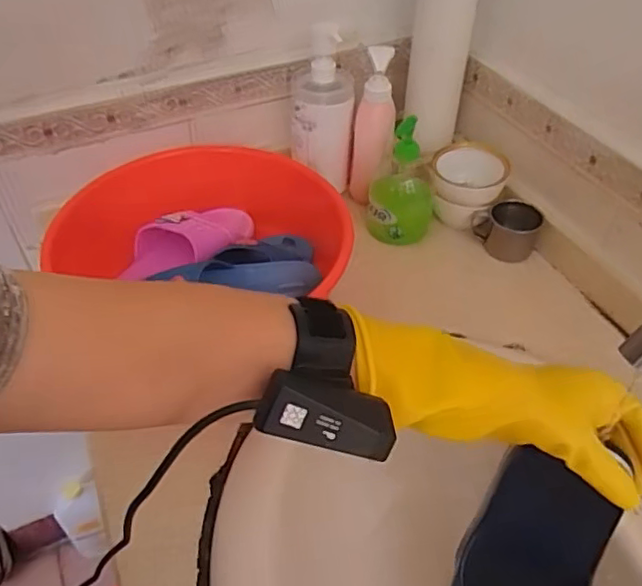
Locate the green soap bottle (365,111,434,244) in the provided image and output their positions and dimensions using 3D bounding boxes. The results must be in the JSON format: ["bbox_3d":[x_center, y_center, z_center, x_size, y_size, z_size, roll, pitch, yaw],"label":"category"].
[{"bbox_3d":[0.105,-0.152,0.764,0.083,0.149,0.103,4,46,5],"label":"green soap bottle"}]

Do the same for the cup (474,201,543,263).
[{"bbox_3d":[0.241,-0.080,0.766,0.072,0.056,0.057,-8,46,-7],"label":"cup"}]

